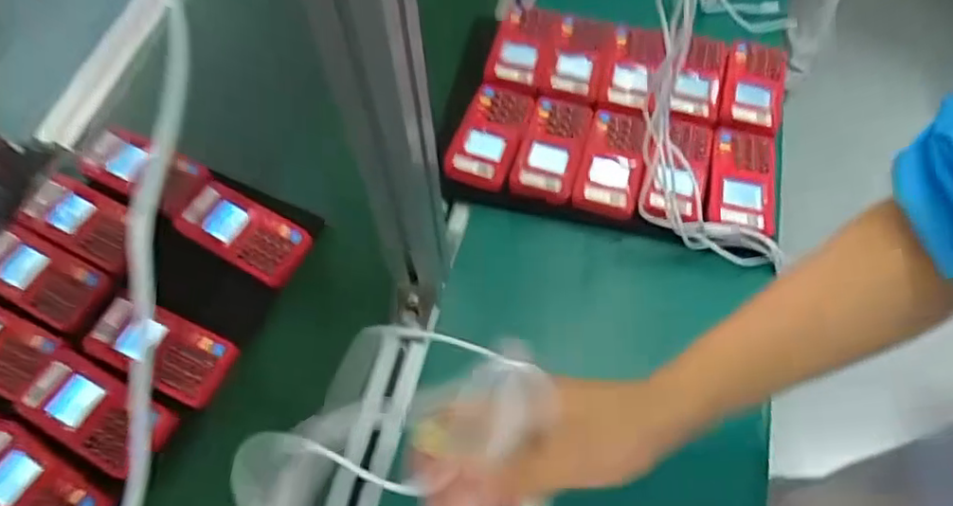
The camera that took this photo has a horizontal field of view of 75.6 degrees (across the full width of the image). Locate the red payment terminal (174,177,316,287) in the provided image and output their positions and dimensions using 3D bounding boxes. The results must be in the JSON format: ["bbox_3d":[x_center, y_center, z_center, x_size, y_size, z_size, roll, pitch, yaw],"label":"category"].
[{"bbox_3d":[-0.220,-0.021,0.577,0.124,0.021,0.061,26,67,12],"label":"red payment terminal"}]

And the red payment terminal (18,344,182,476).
[{"bbox_3d":[-0.314,0.129,0.508,0.122,0.019,0.061,28,68,12],"label":"red payment terminal"}]

